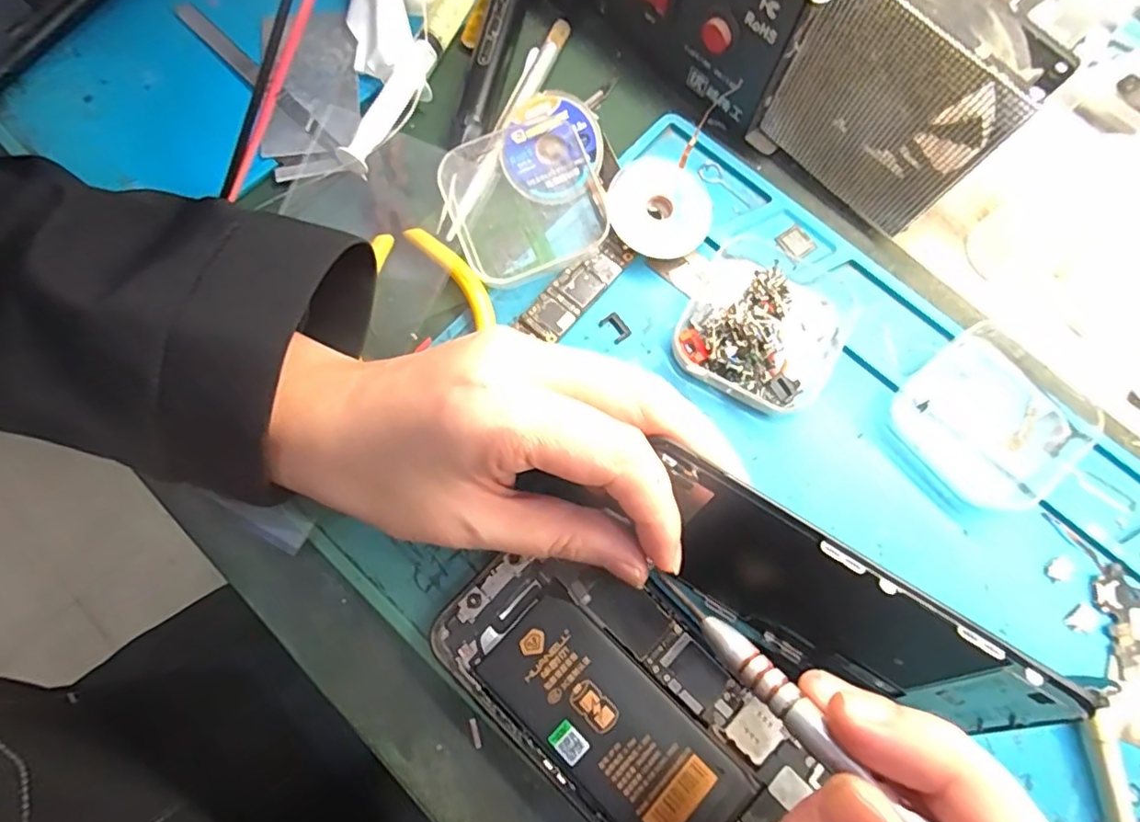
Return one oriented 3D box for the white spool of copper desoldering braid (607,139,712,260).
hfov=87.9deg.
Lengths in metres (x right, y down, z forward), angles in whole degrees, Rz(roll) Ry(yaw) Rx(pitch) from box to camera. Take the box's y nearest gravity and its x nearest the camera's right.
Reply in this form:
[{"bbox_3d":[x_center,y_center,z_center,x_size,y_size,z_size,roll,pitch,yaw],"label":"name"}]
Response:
[{"bbox_3d":[0.041,-0.090,0.258,0.043,0.014,0.045,0,76,0],"label":"white spool of copper desoldering braid"}]

